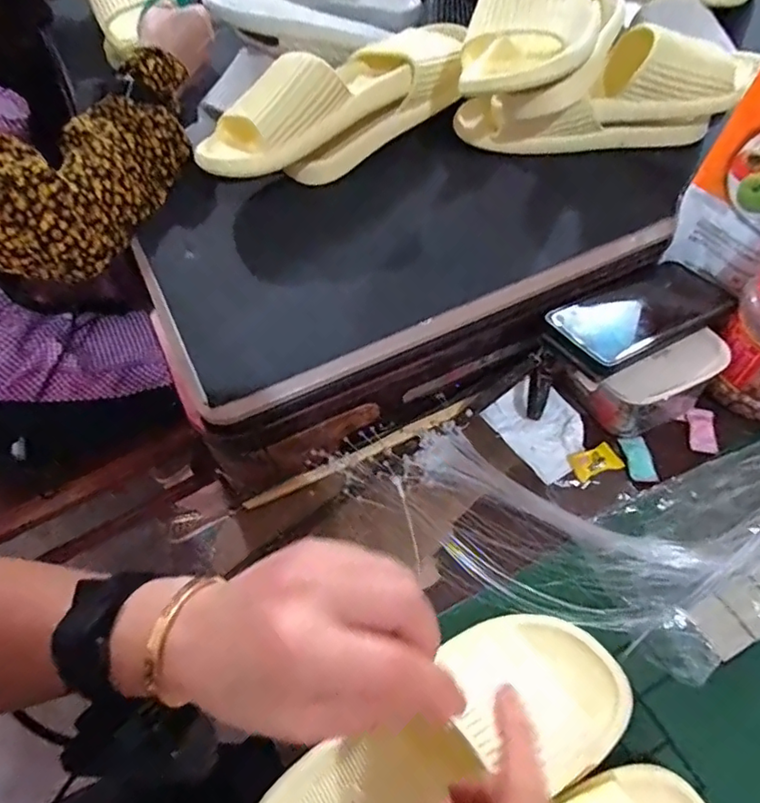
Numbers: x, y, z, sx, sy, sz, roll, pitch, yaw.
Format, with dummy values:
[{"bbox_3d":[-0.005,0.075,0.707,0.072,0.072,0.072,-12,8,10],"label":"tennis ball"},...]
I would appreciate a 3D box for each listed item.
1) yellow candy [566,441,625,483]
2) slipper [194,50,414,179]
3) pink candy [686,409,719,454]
[{"bbox_3d":[0.184,0.049,0.480,0.043,0.008,0.028,-18,56,-9],"label":"yellow candy"},{"bbox_3d":[-0.075,-0.283,0.521,0.212,0.066,0.084,-36,60,-20],"label":"slipper"},{"bbox_3d":[0.284,0.024,0.500,0.022,0.008,0.047,9,56,10],"label":"pink candy"}]

